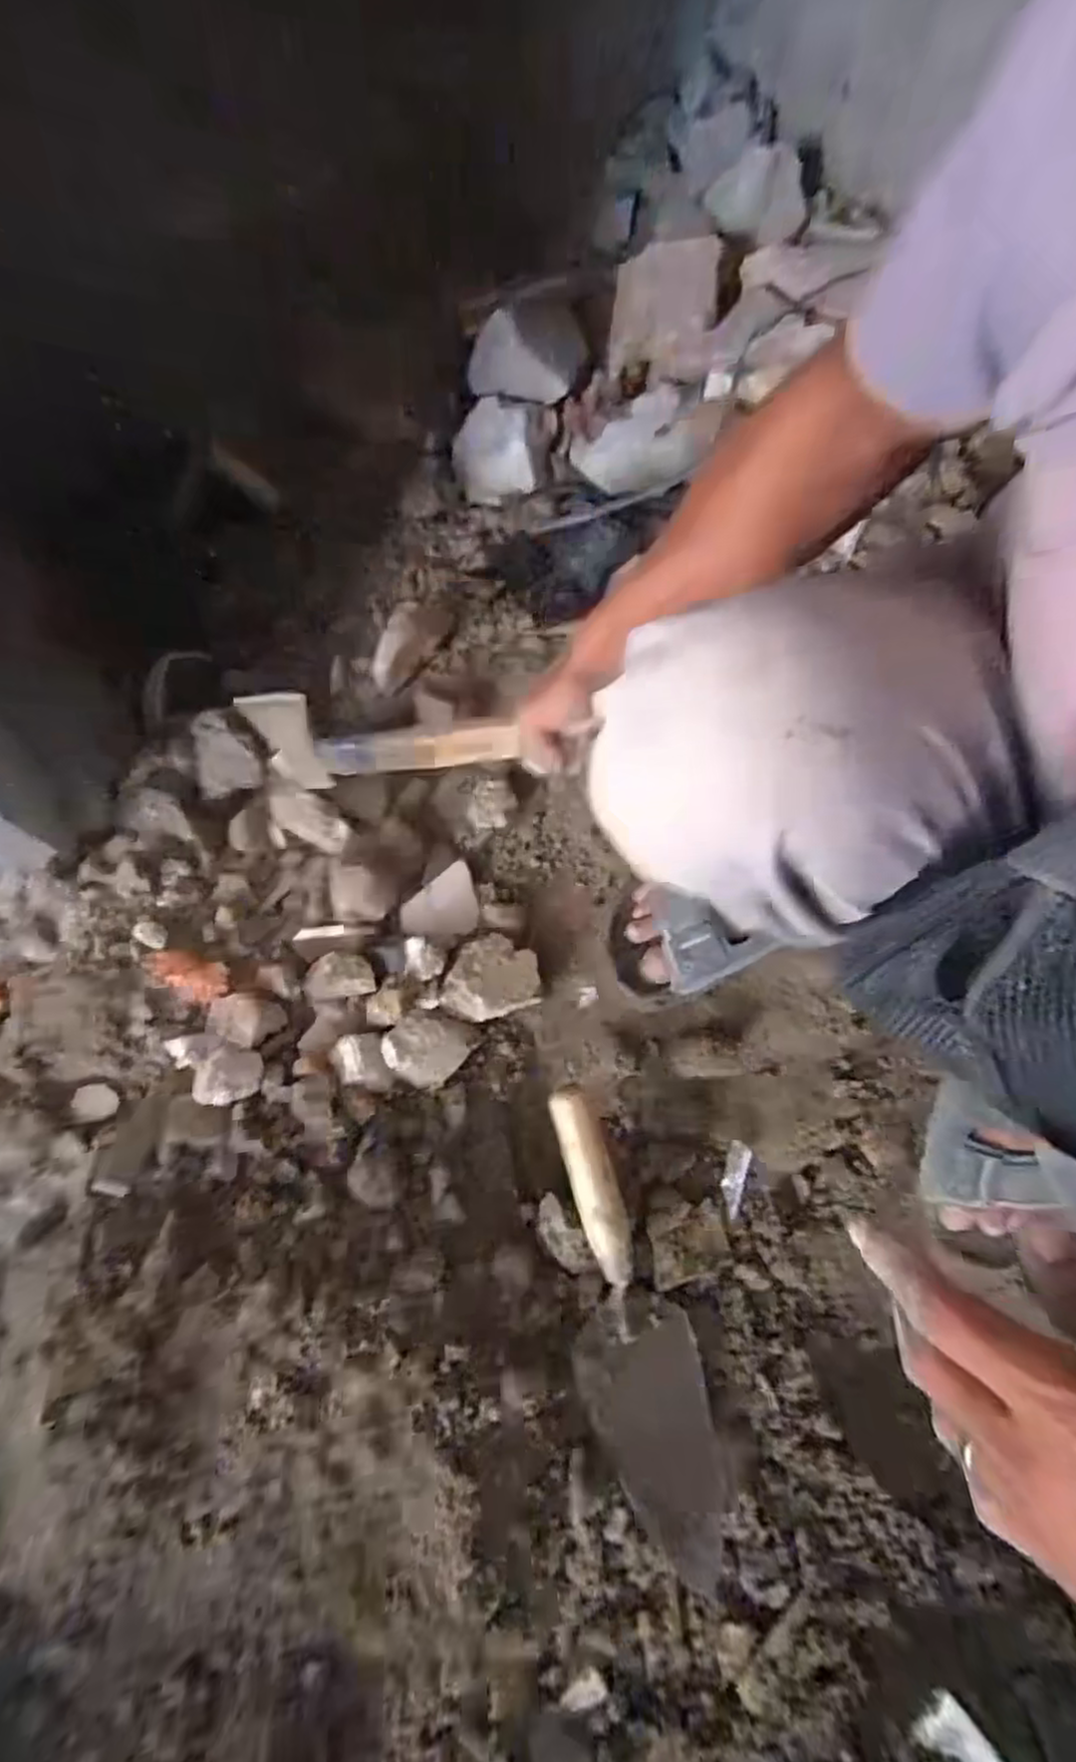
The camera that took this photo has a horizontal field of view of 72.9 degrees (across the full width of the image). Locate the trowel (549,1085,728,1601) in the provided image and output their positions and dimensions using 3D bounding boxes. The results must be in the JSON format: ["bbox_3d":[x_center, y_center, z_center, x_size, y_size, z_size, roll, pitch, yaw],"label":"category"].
[{"bbox_3d":[0.063,0.303,0.510,0.083,0.052,0.309,-14,84,-7],"label":"trowel"}]

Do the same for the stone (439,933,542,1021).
[{"bbox_3d":[-0.036,0.084,0.611,0.073,0.031,0.073,0,70,0],"label":"stone"}]

